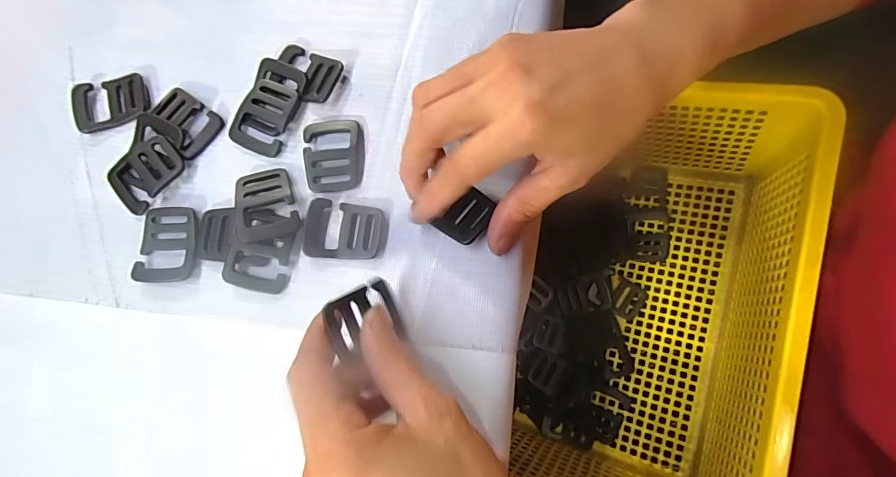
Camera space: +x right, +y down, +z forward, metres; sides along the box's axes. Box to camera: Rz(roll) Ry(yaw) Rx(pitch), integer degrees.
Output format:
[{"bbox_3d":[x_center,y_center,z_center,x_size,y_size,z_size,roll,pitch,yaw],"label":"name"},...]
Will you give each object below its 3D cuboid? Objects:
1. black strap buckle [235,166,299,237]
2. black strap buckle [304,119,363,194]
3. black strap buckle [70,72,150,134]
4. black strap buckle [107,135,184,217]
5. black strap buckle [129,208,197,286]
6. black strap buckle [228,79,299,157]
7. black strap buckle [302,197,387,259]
[{"bbox_3d":[-0.102,-0.021,0.242,0.032,0.012,0.041,-15,78,-2],"label":"black strap buckle"},{"bbox_3d":[-0.066,-0.049,0.251,0.033,0.005,0.042,-6,78,0],"label":"black strap buckle"},{"bbox_3d":[-0.205,-0.084,0.265,0.041,0.006,0.033,-20,78,-2],"label":"black strap buckle"},{"bbox_3d":[-0.174,-0.037,0.252,0.043,0.008,0.031,-42,80,-7],"label":"black strap buckle"},{"bbox_3d":[-0.157,0.003,0.244,0.031,0.006,0.043,-2,78,1],"label":"black strap buckle"},{"bbox_3d":[-0.110,-0.073,0.257,0.032,0.008,0.044,14,79,5],"label":"black strap buckle"},{"bbox_3d":[-0.058,-0.004,0.242,0.044,0.005,0.032,9,79,4],"label":"black strap buckle"}]

